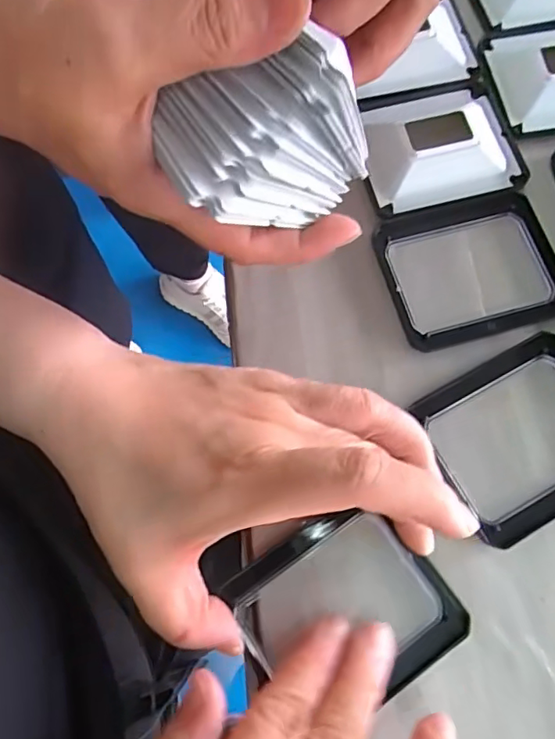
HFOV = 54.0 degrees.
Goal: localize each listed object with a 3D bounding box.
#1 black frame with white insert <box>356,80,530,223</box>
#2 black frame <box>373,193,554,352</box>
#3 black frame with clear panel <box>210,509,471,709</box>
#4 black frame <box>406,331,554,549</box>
[{"bbox_3d":[0.082,-0.117,0.277,0.081,0.013,0.072,-15,73,-3],"label":"black frame with white insert"},{"bbox_3d":[0.094,-0.049,0.262,0.083,0.005,0.069,-15,73,-3],"label":"black frame"},{"bbox_3d":[0.026,0.096,0.217,0.077,0.013,0.068,-34,75,-9],"label":"black frame with clear panel"},{"bbox_3d":[0.108,0.027,0.235,0.080,0.006,0.069,-27,74,-7],"label":"black frame"}]

